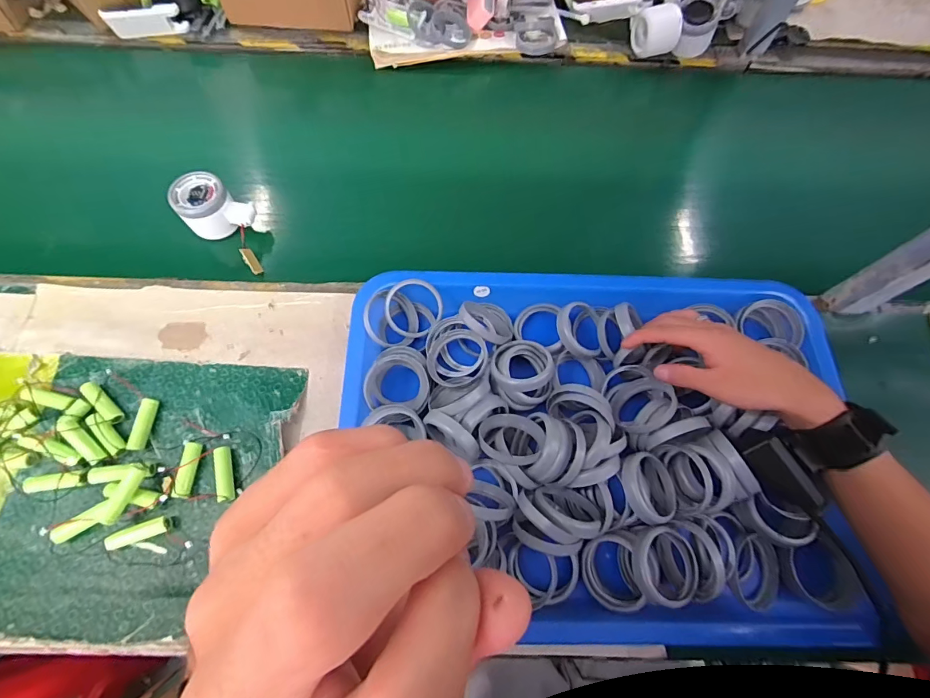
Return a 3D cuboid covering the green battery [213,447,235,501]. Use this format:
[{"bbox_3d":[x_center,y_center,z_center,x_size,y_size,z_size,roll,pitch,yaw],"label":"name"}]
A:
[{"bbox_3d":[-0.223,0.116,0.401,0.013,0.013,0.049,-11,69,-7],"label":"green battery"}]

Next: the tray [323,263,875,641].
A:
[{"bbox_3d":[0.118,0.077,0.393,0.449,0.058,0.321,2,68,-2],"label":"tray"}]

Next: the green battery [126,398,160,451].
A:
[{"bbox_3d":[-0.309,0.072,0.416,0.014,0.012,0.049,5,68,-1],"label":"green battery"}]

